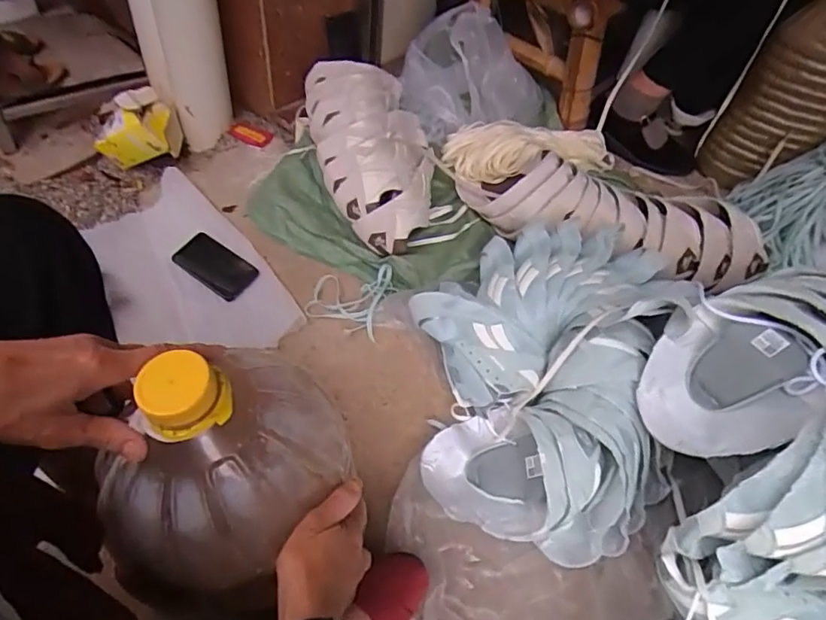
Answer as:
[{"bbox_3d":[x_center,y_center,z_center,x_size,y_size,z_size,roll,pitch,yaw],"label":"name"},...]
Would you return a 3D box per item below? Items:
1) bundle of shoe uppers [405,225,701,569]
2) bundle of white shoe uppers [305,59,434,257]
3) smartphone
[{"bbox_3d":[0.160,0.075,0.718,0.330,0.188,0.399,14,50,4],"label":"bundle of shoe uppers"},{"bbox_3d":[-0.067,-0.284,0.936,0.196,0.100,0.384,-14,70,-9],"label":"bundle of white shoe uppers"},{"bbox_3d":[-0.343,-0.076,0.937,0.163,0.016,0.077,31,53,18],"label":"smartphone"}]

